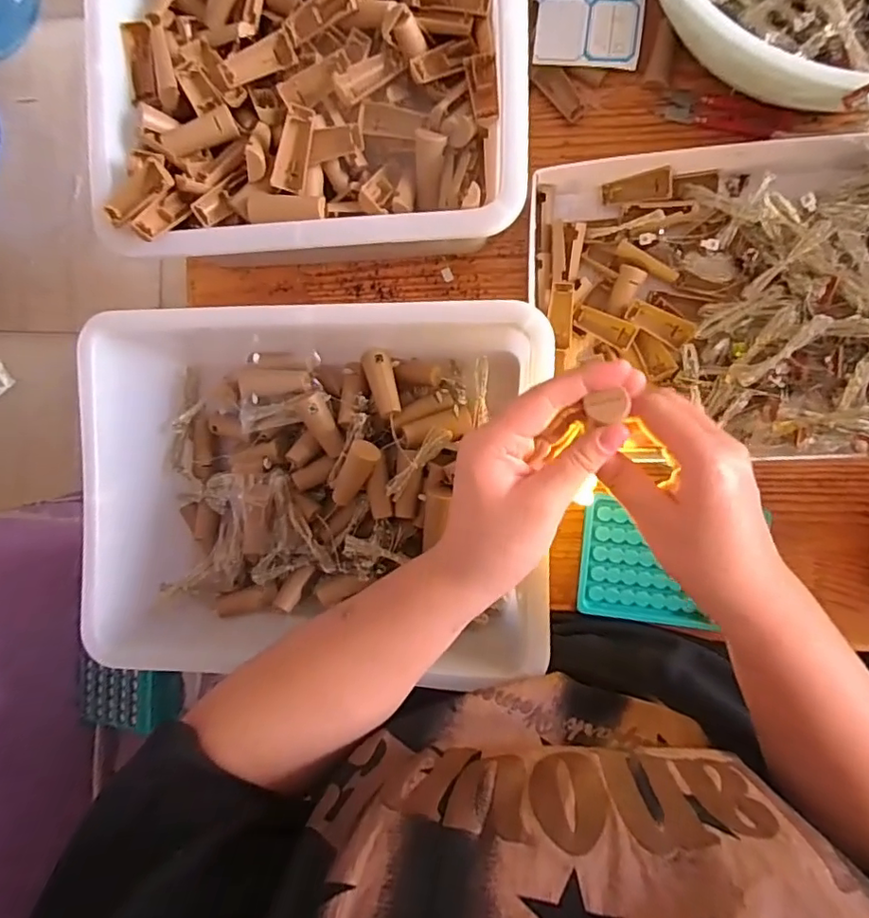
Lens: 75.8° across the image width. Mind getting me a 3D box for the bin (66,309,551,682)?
[{"bbox_3d":[-0.090,0.021,0.432,0.311,0.109,0.258,-3,91,7],"label":"bin"}]

